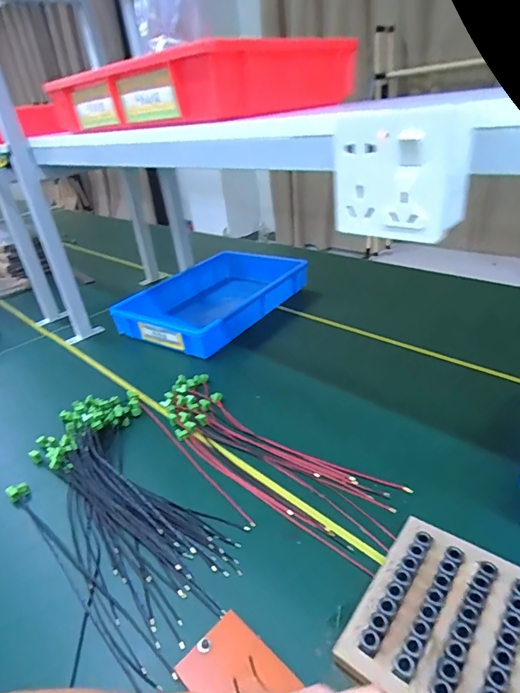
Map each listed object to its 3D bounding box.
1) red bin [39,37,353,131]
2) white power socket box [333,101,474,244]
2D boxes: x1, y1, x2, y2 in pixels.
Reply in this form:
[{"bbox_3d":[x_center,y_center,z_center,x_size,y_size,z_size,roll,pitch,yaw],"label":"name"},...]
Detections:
[{"bbox_3d":[-0.097,-0.389,0.650,0.377,0.077,0.291,22,39,39],"label":"red bin"},{"bbox_3d":[0.103,-0.127,0.315,0.046,0.083,0.091,-29,36,-32],"label":"white power socket box"}]

